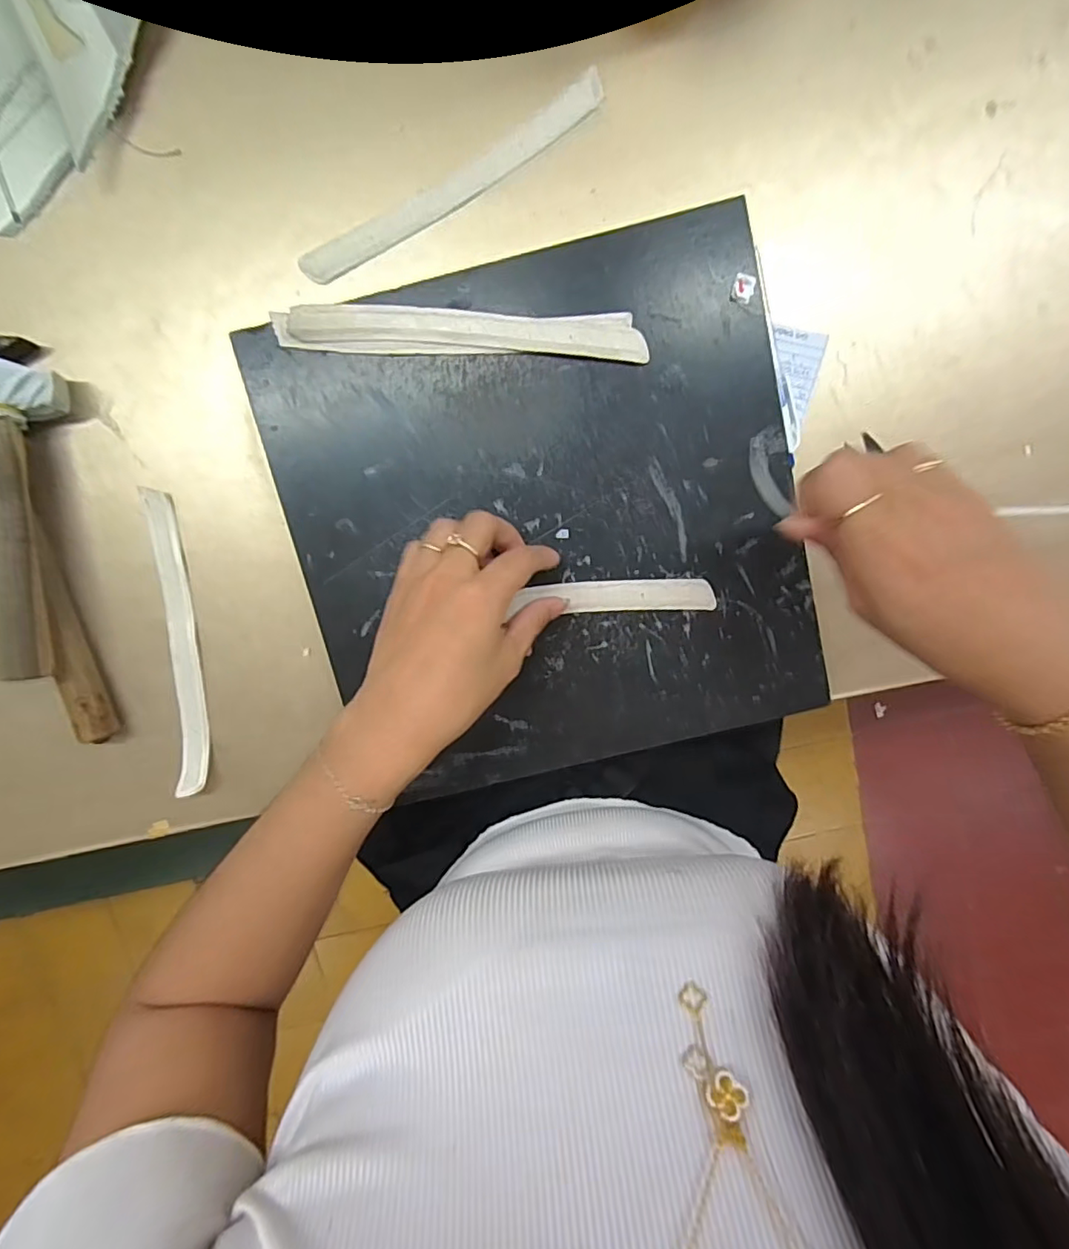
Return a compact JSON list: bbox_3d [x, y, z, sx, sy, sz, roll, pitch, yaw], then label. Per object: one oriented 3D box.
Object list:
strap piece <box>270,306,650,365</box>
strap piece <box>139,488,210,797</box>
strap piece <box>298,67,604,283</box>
[{"bbox_3d":[-0.041,-0.166,0.319,0.207,0.009,0.024,2,99,0],"label":"strap piece"},{"bbox_3d":[-0.235,0.014,0.372,0.022,0.009,0.199,-4,98,-10],"label":"strap piece"},{"bbox_3d":[-0.048,-0.259,0.331,0.198,0.004,0.022,-31,98,5],"label":"strap piece"}]

